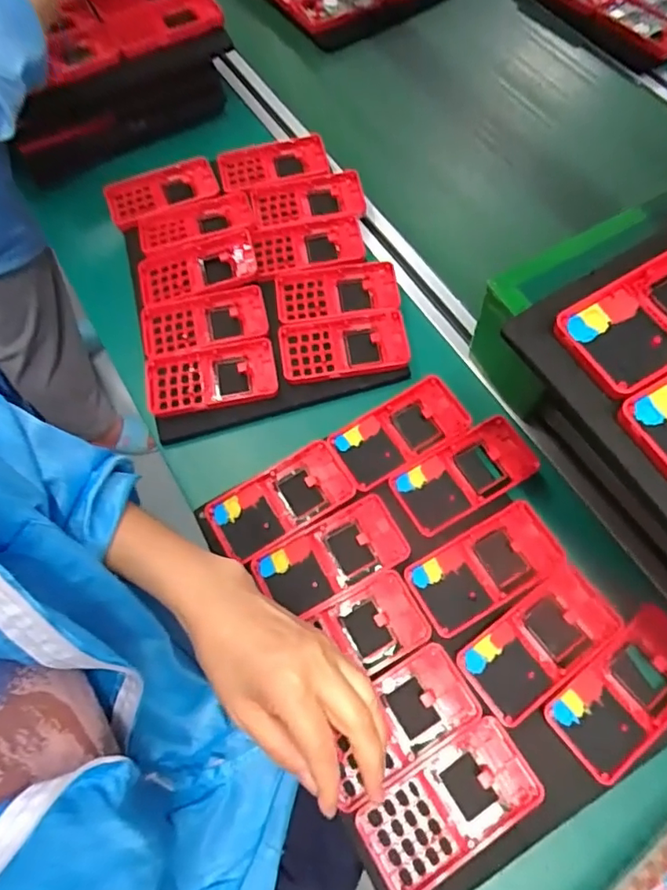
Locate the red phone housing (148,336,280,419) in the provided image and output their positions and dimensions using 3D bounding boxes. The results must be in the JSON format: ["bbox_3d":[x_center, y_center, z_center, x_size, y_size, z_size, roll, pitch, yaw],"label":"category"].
[{"bbox_3d":[-0.117,-0.063,0.528,0.124,0.017,0.063,-9,66,-3],"label":"red phone housing"}]

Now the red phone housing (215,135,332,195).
[{"bbox_3d":[-0.071,-0.328,0.639,0.124,0.012,0.070,-11,66,-4],"label":"red phone housing"}]

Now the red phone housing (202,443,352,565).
[{"bbox_3d":[-0.043,0.050,0.479,0.122,0.016,0.060,-29,68,-11],"label":"red phone housing"}]

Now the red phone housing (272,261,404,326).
[{"bbox_3d":[0.005,-0.153,0.564,0.123,0.019,0.065,-7,66,-2],"label":"red phone housing"}]

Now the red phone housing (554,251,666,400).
[{"bbox_3d":[0.203,-0.081,0.326,0.135,0.016,0.062,-29,66,-7],"label":"red phone housing"}]

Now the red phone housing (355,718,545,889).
[{"bbox_3d":[0.082,0.253,0.386,0.124,0.017,0.059,-31,69,-8],"label":"red phone housing"}]

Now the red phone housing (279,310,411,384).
[{"bbox_3d":[0.012,-0.094,0.538,0.124,0.017,0.065,-8,66,-2],"label":"red phone housing"}]

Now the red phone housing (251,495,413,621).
[{"bbox_3d":[0.000,0.093,0.454,0.124,0.012,0.063,-25,68,-10],"label":"red phone housing"}]

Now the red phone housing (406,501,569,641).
[{"bbox_3d":[0.124,0.098,0.446,0.126,0.009,0.060,-27,68,-11],"label":"red phone housing"}]

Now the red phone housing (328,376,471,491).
[{"bbox_3d":[0.062,-0.013,0.498,0.124,0.015,0.062,-30,69,-12],"label":"red phone housing"}]

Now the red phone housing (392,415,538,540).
[{"bbox_3d":[0.115,0.025,0.478,0.123,0.014,0.061,-27,68,-11],"label":"red phone housing"}]

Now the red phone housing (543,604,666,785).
[{"bbox_3d":[0.221,0.180,0.407,0.128,0.013,0.063,-35,69,-17],"label":"red phone housing"}]

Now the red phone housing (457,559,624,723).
[{"bbox_3d":[0.158,0.149,0.421,0.127,0.009,0.061,-33,69,-13],"label":"red phone housing"}]

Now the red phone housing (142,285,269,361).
[{"bbox_3d":[-0.130,-0.122,0.553,0.123,0.012,0.065,-9,66,-3],"label":"red phone housing"}]

